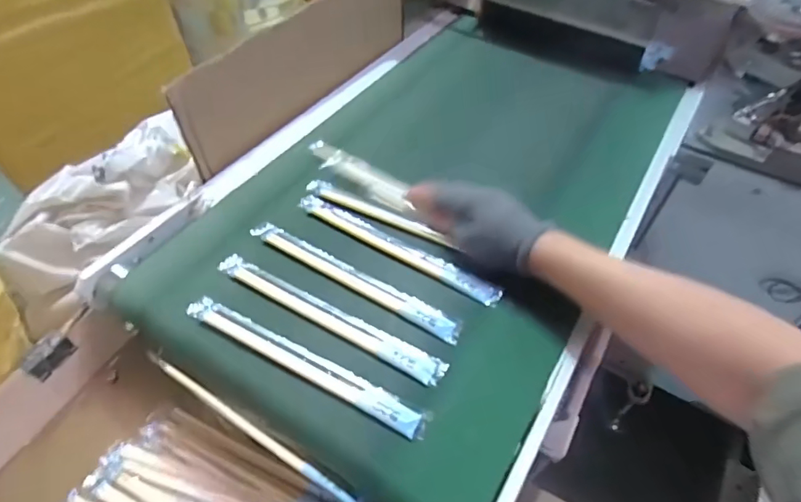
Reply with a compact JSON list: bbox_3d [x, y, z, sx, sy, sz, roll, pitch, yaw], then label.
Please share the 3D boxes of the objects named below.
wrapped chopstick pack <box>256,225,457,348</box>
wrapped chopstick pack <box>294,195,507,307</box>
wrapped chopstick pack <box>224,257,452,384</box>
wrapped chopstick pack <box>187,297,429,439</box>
[{"bbox_3d":[-0.046,0.025,0.463,0.229,0.009,0.024,26,55,19],"label":"wrapped chopstick pack"},{"bbox_3d":[-0.005,-0.005,0.487,0.225,0.011,0.024,26,55,19],"label":"wrapped chopstick pack"},{"bbox_3d":[-0.068,0.058,0.433,0.231,0.005,0.023,24,54,17],"label":"wrapped chopstick pack"},{"bbox_3d":[-0.082,0.092,0.403,0.227,0.005,0.021,23,54,17],"label":"wrapped chopstick pack"}]

